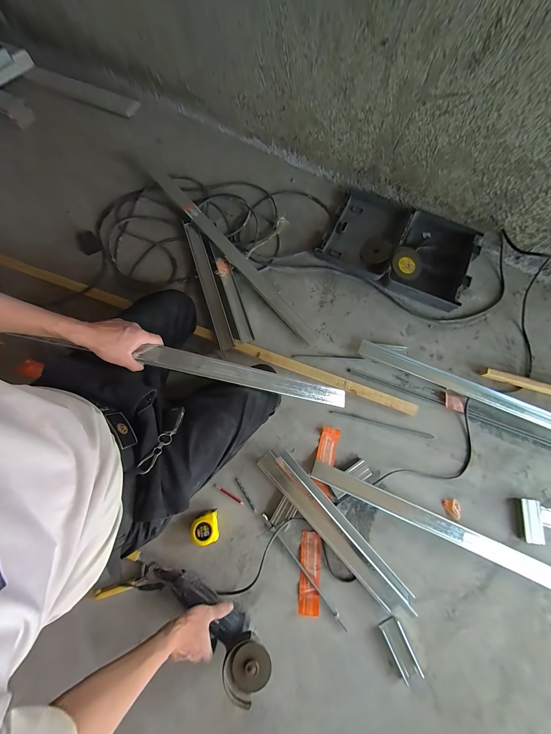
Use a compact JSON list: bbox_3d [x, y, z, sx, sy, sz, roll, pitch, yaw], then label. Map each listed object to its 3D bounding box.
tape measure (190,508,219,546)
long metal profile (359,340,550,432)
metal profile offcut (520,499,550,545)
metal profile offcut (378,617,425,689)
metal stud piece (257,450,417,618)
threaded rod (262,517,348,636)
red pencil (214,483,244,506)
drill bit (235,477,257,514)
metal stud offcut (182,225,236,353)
[{"bbox_3d":[-0.186,0.429,0.650,0.063,0.054,0.070,-11,75,-2],"label":"tape measure"},{"bbox_3d":[0.817,0.149,0.729,1.161,0.025,0.078,23,76,7],"label":"long metal profile"},{"bbox_3d":[0.760,0.427,0.661,0.159,0.024,0.104,5,75,2],"label":"metal profile offcut"},{"bbox_3d":[0.307,0.697,0.595,0.053,0.021,0.131,-23,75,-5],"label":"metal profile offcut"},{"bbox_3d":[0.152,0.429,0.649,0.088,0.043,0.509,-42,78,-10],"label":"metal stud piece"},{"bbox_3d":[0.071,0.530,0.635,0.014,0.015,0.327,-39,77,-9],"label":"threaded rod"},{"bbox_3d":[-0.131,0.360,0.685,0.099,0.008,0.011,30,77,9],"label":"red pencil"},{"bbox_3d":[-0.083,0.362,0.685,0.010,0.006,0.106,-32,76,-7],"label":"drill bit"},{"bbox_3d":[-0.227,-0.280,0.815,0.052,0.057,0.473,-18,75,-4],"label":"metal stud offcut"}]

